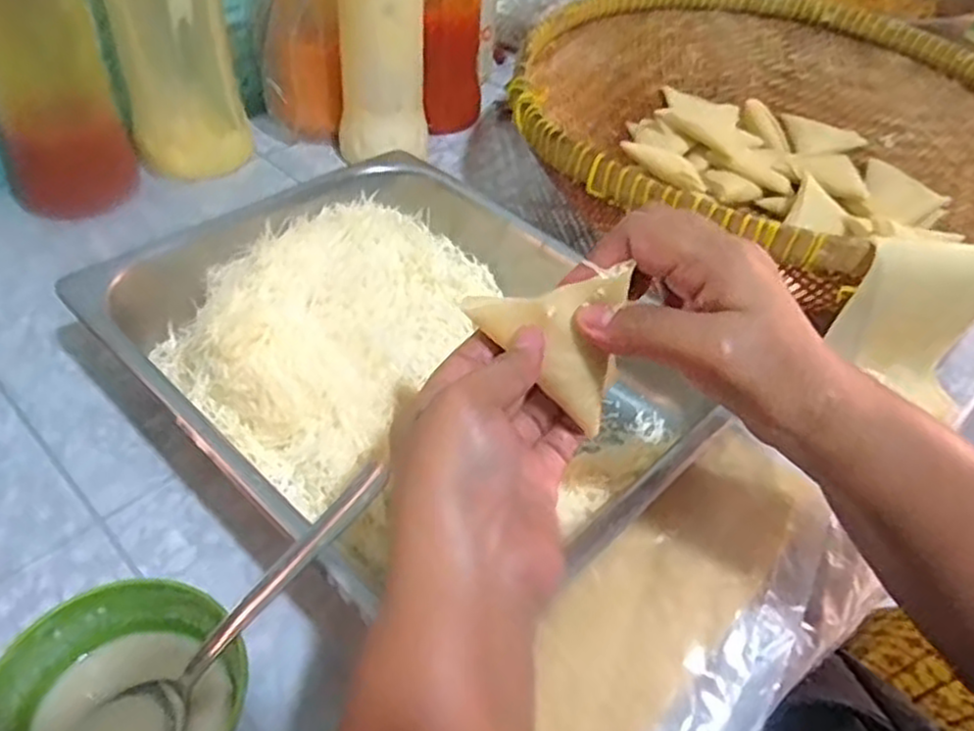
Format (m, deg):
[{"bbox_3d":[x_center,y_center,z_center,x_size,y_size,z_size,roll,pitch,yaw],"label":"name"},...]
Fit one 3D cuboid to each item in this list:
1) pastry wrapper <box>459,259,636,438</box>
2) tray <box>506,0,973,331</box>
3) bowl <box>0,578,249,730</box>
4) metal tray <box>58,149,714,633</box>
[{"bbox_3d":[0.034,-0.019,0.314,0.076,0.061,0.013,43,24,3],"label":"pastry wrapper"},{"bbox_3d":[0.238,-0.181,0.631,0.440,0.099,0.423,-17,48,-22],"label":"tray"},{"bbox_3d":[-0.145,0.136,0.306,0.089,0.040,0.083,3,43,-3],"label":"bowl"},{"bbox_3d":[-0.056,-0.005,0.447,0.304,0.061,0.242,35,50,27],"label":"metal tray"}]

